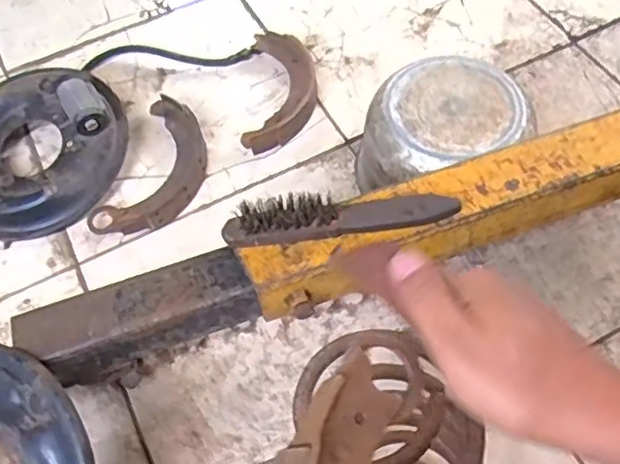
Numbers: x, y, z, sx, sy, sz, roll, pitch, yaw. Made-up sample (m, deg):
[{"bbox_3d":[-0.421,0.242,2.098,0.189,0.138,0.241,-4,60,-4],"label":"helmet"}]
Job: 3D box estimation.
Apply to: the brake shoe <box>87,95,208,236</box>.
[{"bbox_3d":[-0.207,-0.087,0.920,0.121,0.033,0.224,13,61,11],"label":"brake shoe"}]

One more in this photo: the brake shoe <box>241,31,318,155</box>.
[{"bbox_3d":[-0.041,-0.211,0.985,0.102,0.034,0.217,1,60,4],"label":"brake shoe"}]

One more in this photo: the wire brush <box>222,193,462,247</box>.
[{"bbox_3d":[0.030,-0.021,0.659,0.227,0.043,0.047,-6,59,-4],"label":"wire brush"}]

